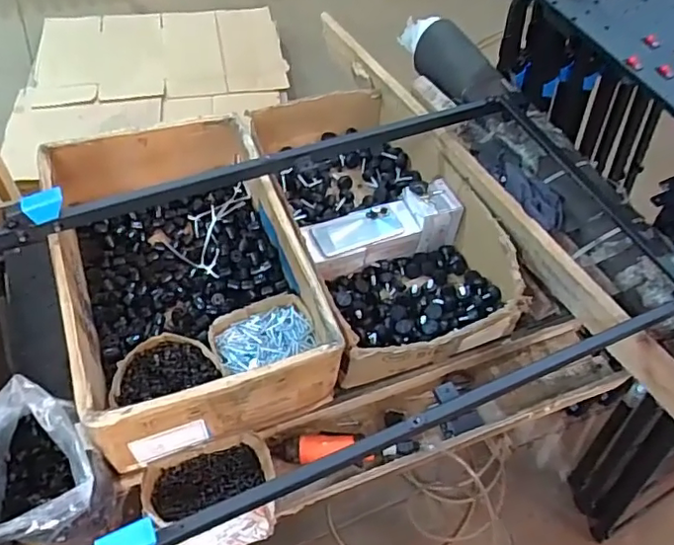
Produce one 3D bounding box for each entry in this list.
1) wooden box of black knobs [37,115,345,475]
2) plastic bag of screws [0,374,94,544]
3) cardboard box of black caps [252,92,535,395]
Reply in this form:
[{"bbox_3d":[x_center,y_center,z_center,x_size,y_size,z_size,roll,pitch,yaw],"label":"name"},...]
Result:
[{"bbox_3d":[-0.242,-0.009,0.926,0.346,0.161,0.532,-15,57,-15],"label":"wooden box of black knobs"},{"bbox_3d":[-0.390,0.247,0.733,0.134,0.124,0.177,-25,60,-21],"label":"plastic bag of screws"},{"bbox_3d":[0.071,-0.098,1.066,0.340,0.139,0.599,-16,57,-16],"label":"cardboard box of black caps"}]

